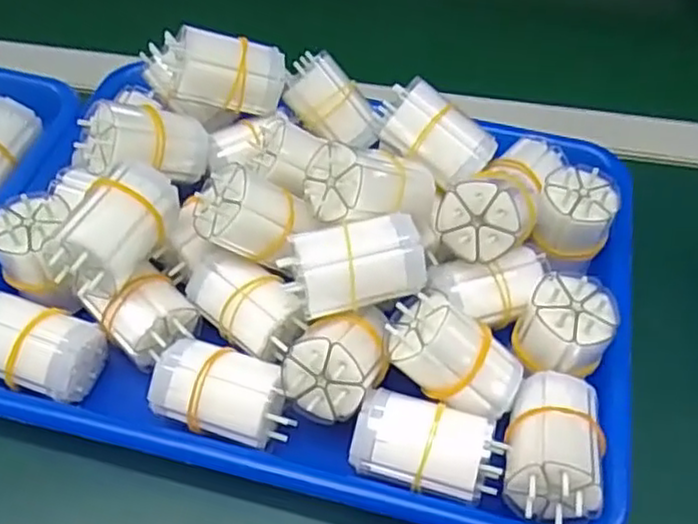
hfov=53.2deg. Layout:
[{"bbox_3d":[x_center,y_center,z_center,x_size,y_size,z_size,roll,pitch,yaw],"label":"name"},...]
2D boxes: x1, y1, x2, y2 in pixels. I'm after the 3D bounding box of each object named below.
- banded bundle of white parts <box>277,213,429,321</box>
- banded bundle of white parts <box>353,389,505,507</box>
[{"bbox_3d":[0.002,0.005,0.321,0.061,0.038,0.032,-10,55,-11],"label":"banded bundle of white parts"},{"bbox_3d":[0.034,0.087,0.313,0.063,0.043,0.037,11,54,5],"label":"banded bundle of white parts"}]

